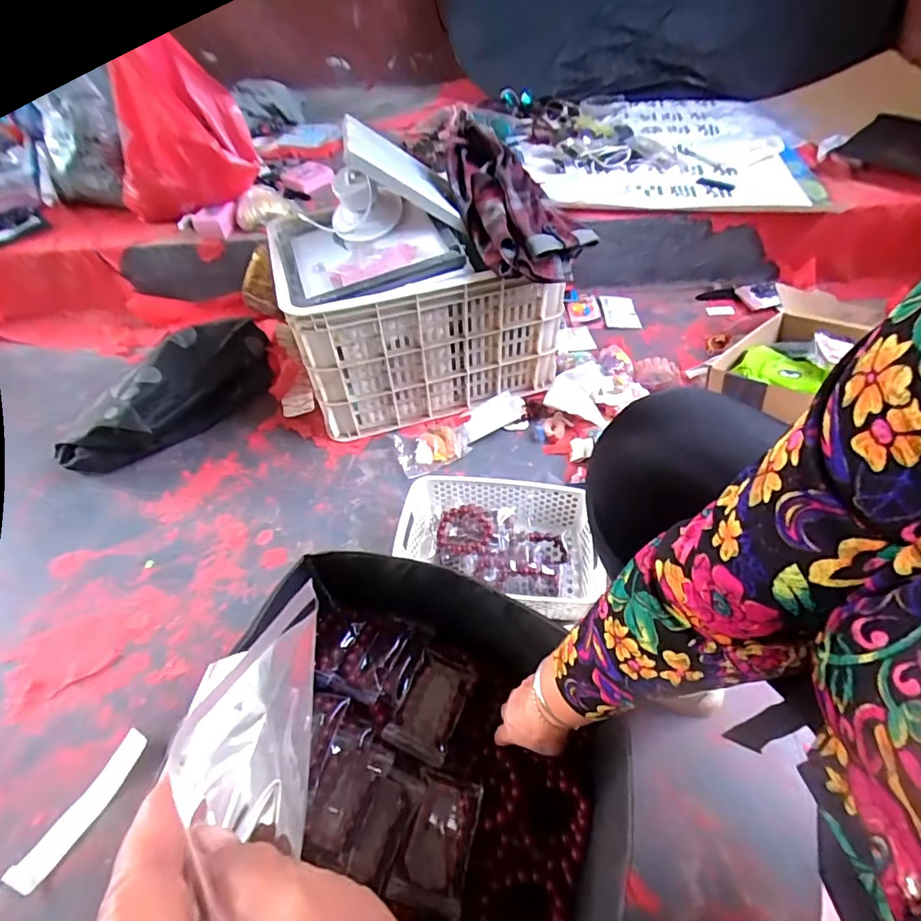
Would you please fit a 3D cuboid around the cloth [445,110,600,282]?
[{"bbox_3d":[0.085,-0.447,0.849,0.184,0.118,0.347,-16,55,-7],"label":"cloth"}]

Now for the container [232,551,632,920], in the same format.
[{"bbox_3d":[-0.023,0.312,0.550,0.364,0.155,0.358,0,49,5],"label":"container"}]

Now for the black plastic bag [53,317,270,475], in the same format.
[{"bbox_3d":[-0.584,-0.139,1.022,0.176,0.136,0.459,26,56,23],"label":"black plastic bag"}]

